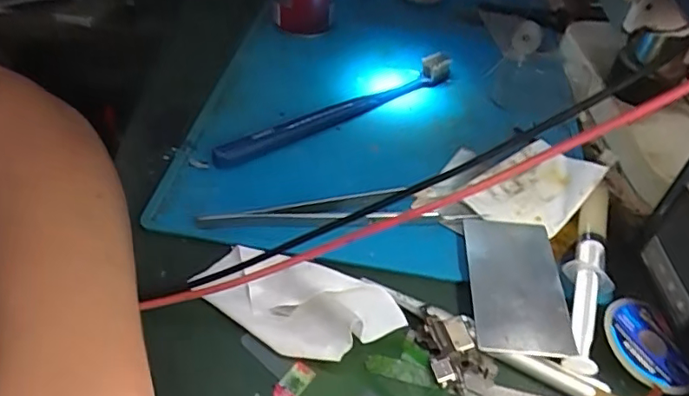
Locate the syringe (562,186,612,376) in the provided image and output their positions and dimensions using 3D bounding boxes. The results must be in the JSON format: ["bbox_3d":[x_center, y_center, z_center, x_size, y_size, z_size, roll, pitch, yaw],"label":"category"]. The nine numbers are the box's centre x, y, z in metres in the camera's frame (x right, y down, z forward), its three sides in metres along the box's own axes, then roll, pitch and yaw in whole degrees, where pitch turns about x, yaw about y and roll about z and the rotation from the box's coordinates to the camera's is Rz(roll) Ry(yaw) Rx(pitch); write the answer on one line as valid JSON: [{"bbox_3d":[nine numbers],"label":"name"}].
[{"bbox_3d":[0.122,0.036,0.268,0.022,0.018,0.108,19,47,15],"label":"syringe"}]

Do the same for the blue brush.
[{"bbox_3d":[-0.001,-0.057,0.345,0.176,0.025,0.013,-25,52,-26],"label":"blue brush"}]

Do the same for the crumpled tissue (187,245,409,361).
[{"bbox_3d":[-0.024,0.045,0.249,0.095,0.023,0.045,16,46,12],"label":"crumpled tissue"}]

